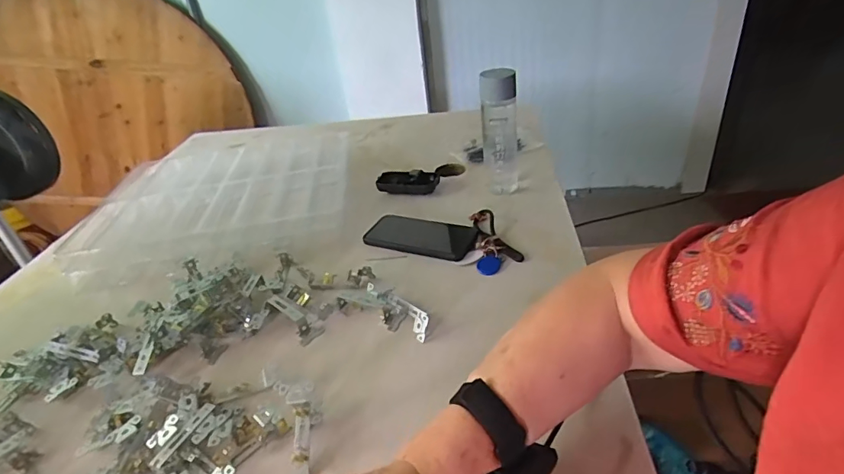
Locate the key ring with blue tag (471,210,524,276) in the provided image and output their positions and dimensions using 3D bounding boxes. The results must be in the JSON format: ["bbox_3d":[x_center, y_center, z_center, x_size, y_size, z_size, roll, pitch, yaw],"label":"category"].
[{"bbox_3d":[0.107,0.001,0.690,0.062,0.012,0.146,-4,34,4],"label":"key ring with blue tag"}]

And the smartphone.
[{"bbox_3d":[-0.002,-0.001,0.727,0.159,0.016,0.081,11,37,24],"label":"smartphone"}]

